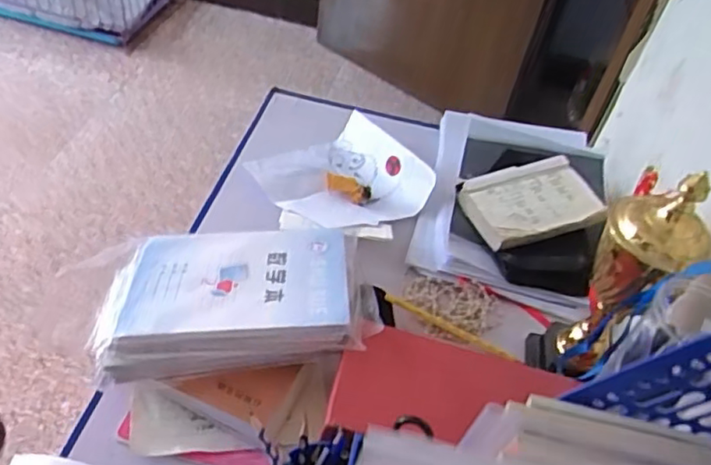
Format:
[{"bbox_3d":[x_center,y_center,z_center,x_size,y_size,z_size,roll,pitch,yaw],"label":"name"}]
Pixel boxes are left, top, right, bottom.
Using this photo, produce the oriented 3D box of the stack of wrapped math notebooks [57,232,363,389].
[{"bbox_3d":[-0.128,0.057,0.616,0.260,0.044,0.175,0,47,-10],"label":"stack of wrapped math notebooks"}]

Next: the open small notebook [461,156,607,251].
[{"bbox_3d":[0.220,-0.041,0.776,0.155,0.027,0.112,-8,46,-11],"label":"open small notebook"}]

